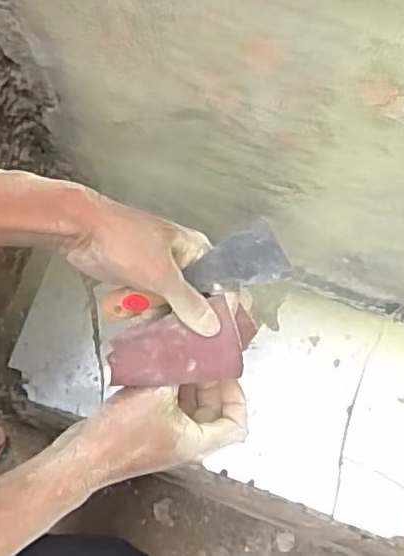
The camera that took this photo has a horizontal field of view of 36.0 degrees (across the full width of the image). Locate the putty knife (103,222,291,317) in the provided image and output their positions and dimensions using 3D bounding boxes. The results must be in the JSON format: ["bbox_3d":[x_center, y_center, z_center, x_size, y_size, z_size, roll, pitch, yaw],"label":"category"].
[{"bbox_3d":[-0.011,0.002,0.474,0.162,0.019,0.040,-20,106,29],"label":"putty knife"}]

